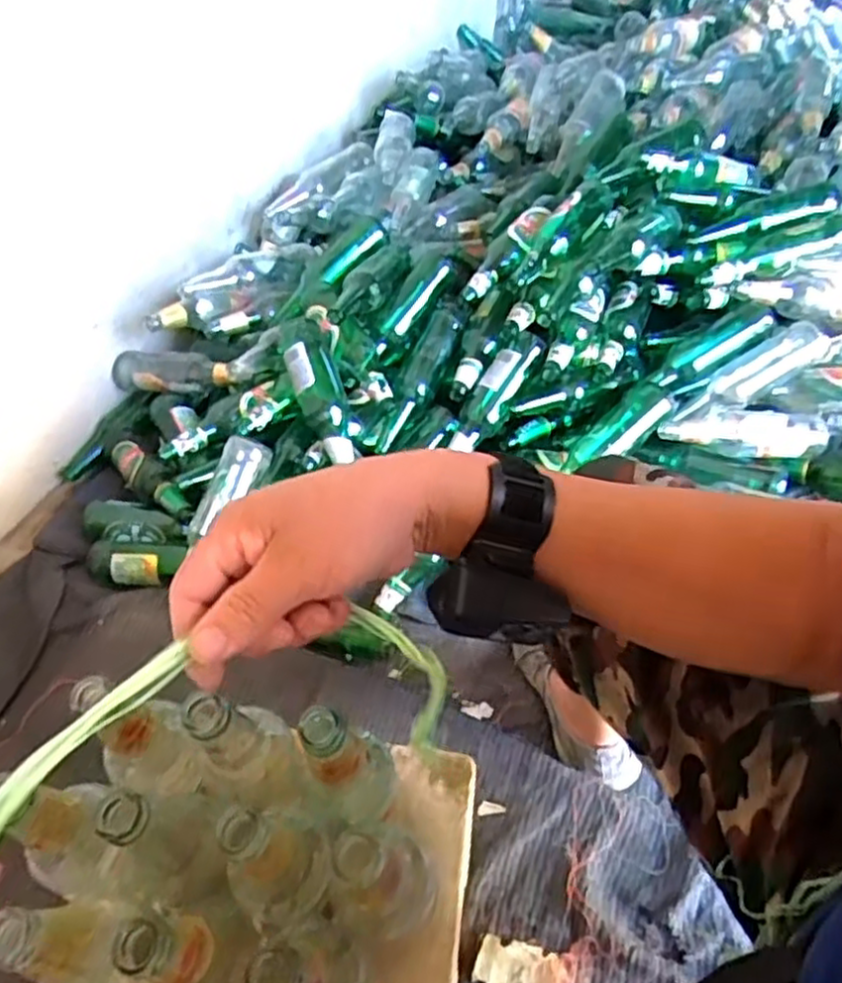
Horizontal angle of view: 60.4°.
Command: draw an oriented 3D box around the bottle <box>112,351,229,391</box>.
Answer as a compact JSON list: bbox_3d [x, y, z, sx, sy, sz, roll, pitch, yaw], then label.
[{"bbox_3d":[-0.398,-0.196,1.191,0.253,0.066,0.072,7,51,25],"label":"bottle"}]

